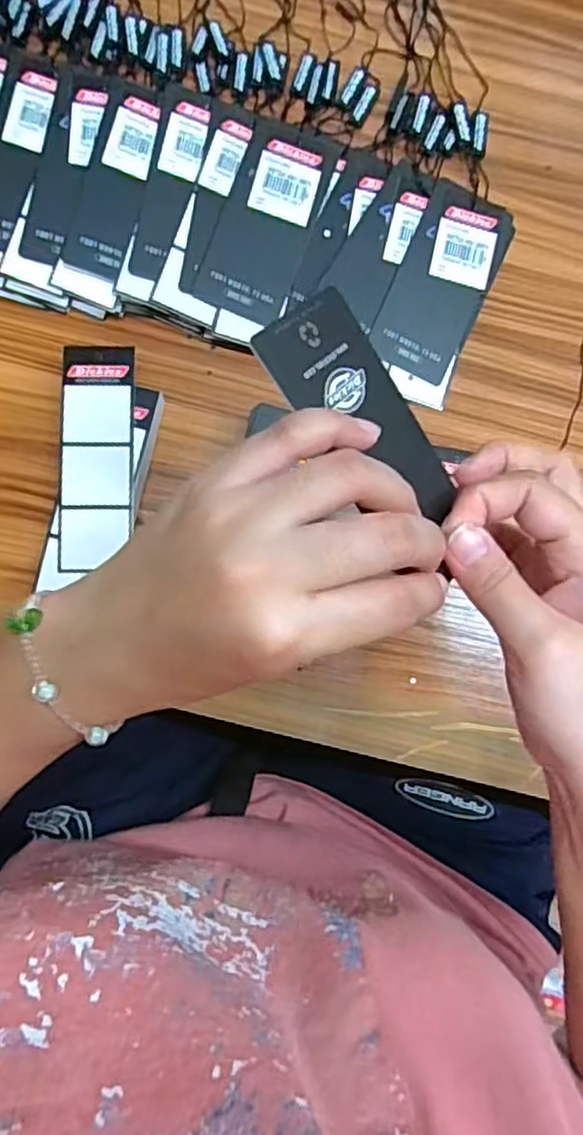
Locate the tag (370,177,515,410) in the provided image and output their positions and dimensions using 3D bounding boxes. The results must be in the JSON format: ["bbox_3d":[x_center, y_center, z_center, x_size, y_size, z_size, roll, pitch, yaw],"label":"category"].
[{"bbox_3d":[0.085,-0.155,0.386,0.051,0.004,0.119,22,90,-7],"label":"tag"}]

